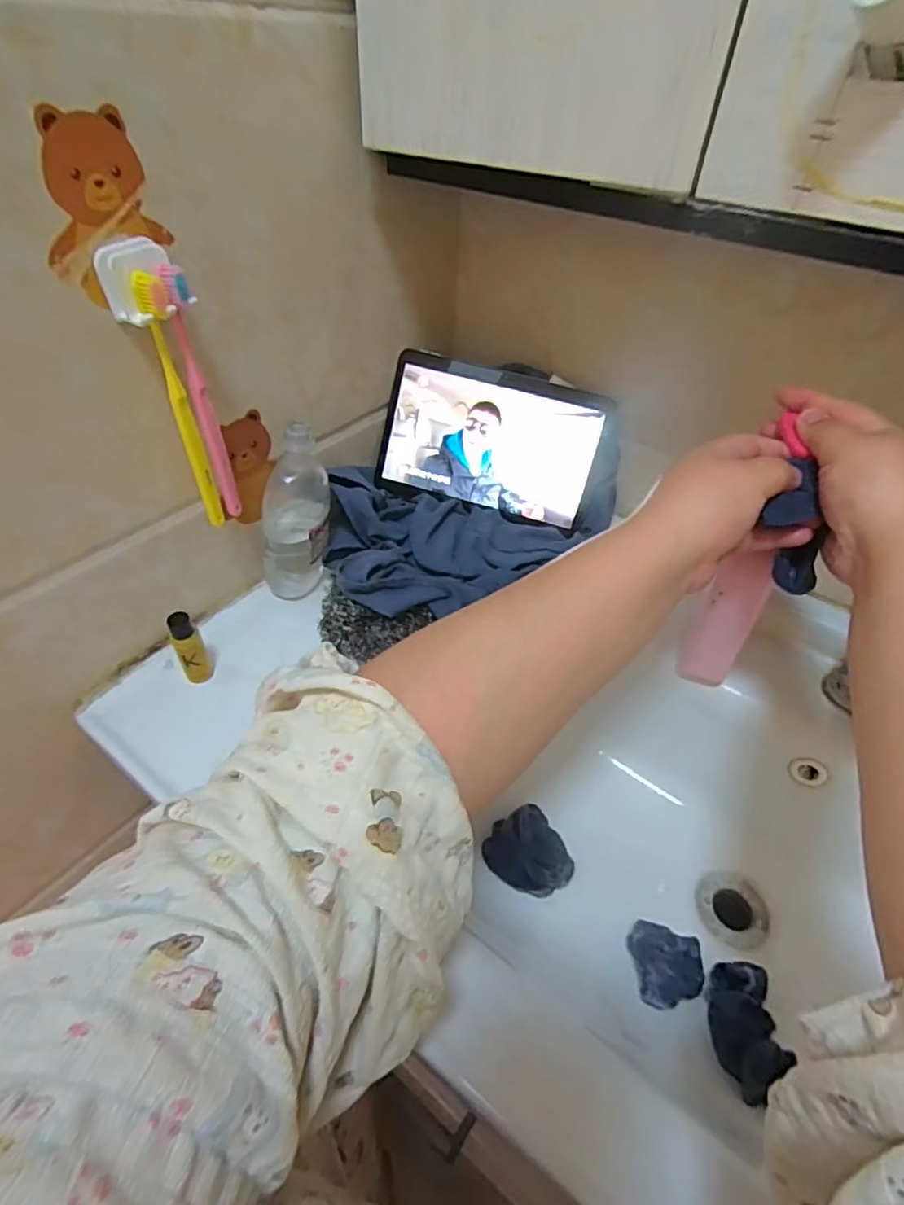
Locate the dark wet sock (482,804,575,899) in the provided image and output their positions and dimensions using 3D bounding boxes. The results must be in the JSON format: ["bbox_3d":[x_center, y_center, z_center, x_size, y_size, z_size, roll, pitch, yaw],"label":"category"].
[{"bbox_3d":[0.071,0.220,0.522,0.076,0.046,0.065,-26,51,-27],"label":"dark wet sock"}]

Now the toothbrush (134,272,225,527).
[{"bbox_3d":[-0.185,-0.129,0.413,0.016,0.178,0.009,-12,46,-16],"label":"toothbrush"}]

